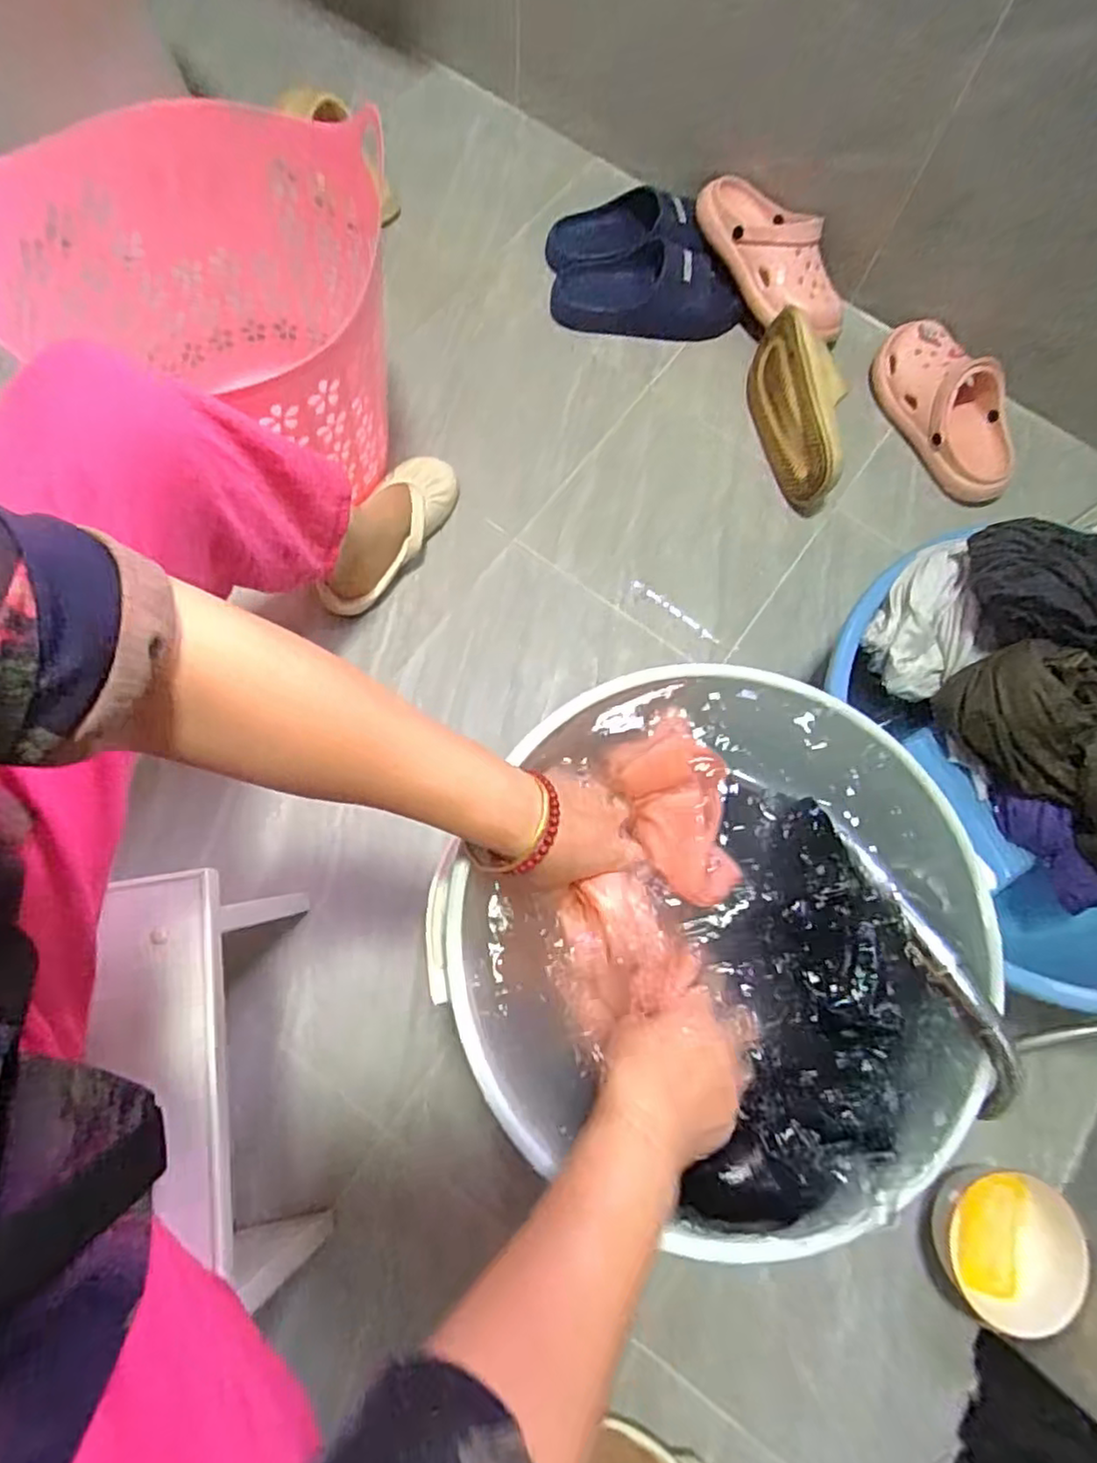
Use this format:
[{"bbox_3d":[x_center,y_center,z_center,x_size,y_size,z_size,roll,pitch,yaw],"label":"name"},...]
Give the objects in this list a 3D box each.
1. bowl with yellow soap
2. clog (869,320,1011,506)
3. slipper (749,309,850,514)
[{"bbox_3d":[0.436,0.492,0.650,0.104,0.072,0.134,22,74,4],"label":"bowl with yellow soap"},{"bbox_3d":[0.552,-0.450,0.944,0.134,0.074,0.275,-19,75,-7],"label":"clog"},{"bbox_3d":[0.340,-0.428,0.911,0.091,0.093,0.267,-10,87,-5],"label":"slipper"}]

